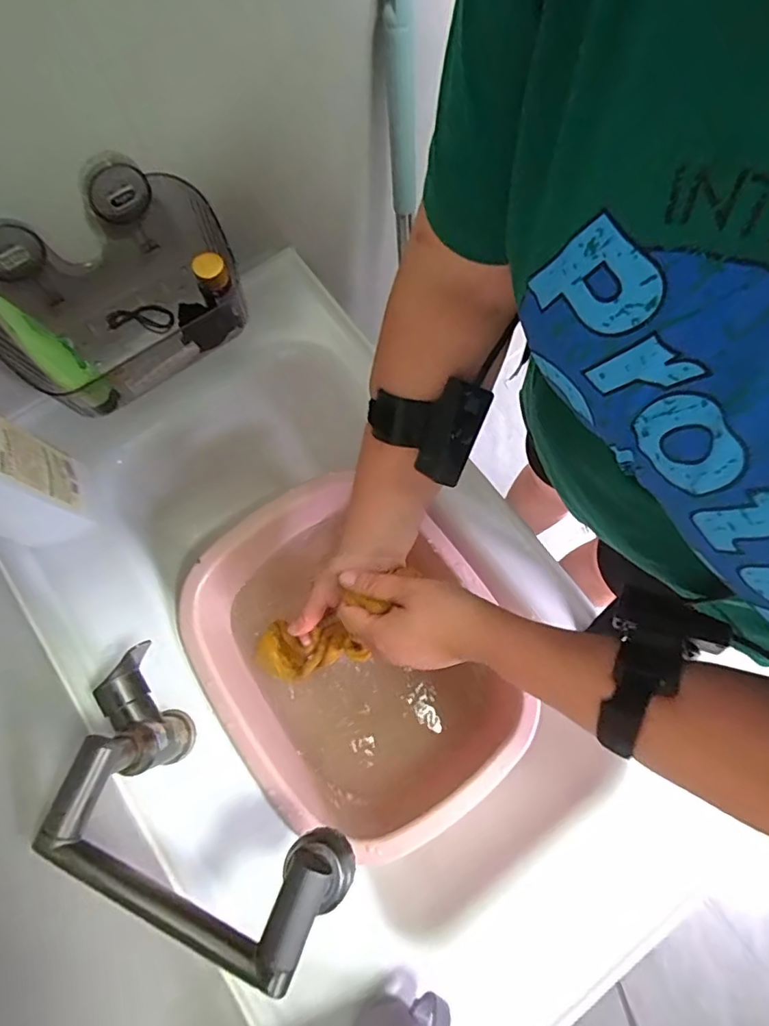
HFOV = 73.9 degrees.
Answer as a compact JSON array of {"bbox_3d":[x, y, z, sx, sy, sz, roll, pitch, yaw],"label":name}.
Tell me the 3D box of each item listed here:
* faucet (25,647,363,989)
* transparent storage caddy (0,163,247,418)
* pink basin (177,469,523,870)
[{"bbox_3d":[-0.153,0.226,0.403,0.258,0.166,0.102,34,77,11],"label":"faucet"},{"bbox_3d":[-0.251,-0.192,0.476,0.197,0.141,0.140,-42,77,-10],"label":"transparent storage caddy"},{"bbox_3d":[-0.031,0.153,0.567,0.286,0.119,0.352,-30,75,-7],"label":"pink basin"}]

